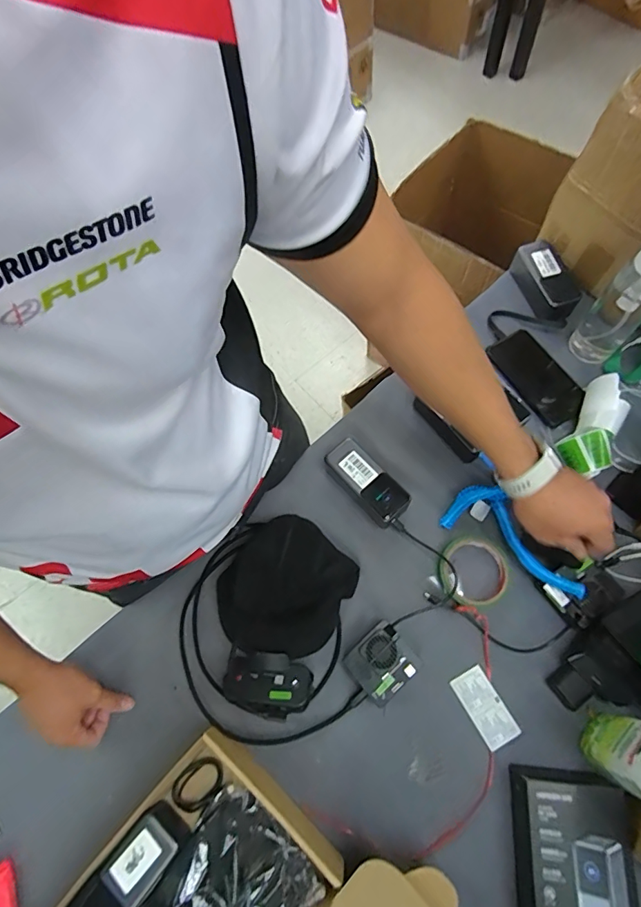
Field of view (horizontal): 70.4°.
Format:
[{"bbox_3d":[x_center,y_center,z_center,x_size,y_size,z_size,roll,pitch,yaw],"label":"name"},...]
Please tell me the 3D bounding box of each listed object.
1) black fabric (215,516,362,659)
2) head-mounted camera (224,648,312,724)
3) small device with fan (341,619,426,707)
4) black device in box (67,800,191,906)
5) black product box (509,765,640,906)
[{"bbox_3d":[-0.047,0.181,0.608,0.154,0.041,0.174,30,73,14],"label":"black fabric"},{"bbox_3d":[-0.065,0.288,0.568,0.107,0.038,0.070,14,70,8],"label":"head-mounted camera"},{"bbox_3d":[0.078,0.259,0.566,0.079,0.040,0.072,-41,72,-12],"label":"small device with fan"},{"bbox_3d":[-0.220,0.475,0.493,0.063,0.045,0.157,38,75,16],"label":"black device in box"},{"bbox_3d":[0.265,0.439,0.472,0.107,0.050,0.187,5,69,5],"label":"black product box"}]

